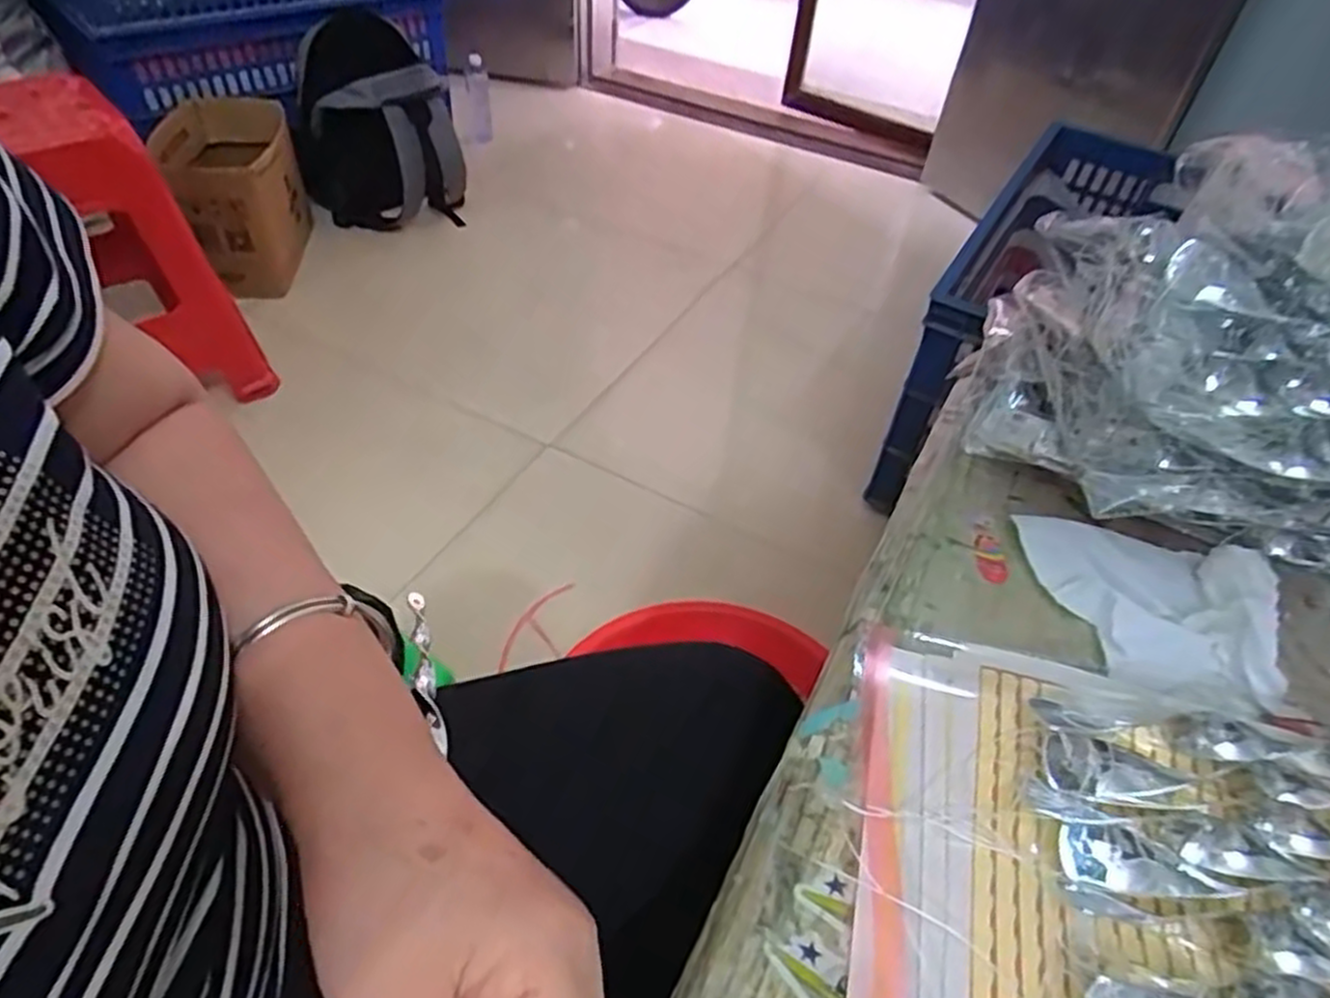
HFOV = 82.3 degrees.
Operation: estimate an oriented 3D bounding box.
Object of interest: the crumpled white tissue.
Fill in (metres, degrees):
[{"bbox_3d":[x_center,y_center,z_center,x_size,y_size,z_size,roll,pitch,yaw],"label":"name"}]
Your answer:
[{"bbox_3d":[0.266,0.047,0.397,0.110,0.031,0.131,-6,47,-10],"label":"crumpled white tissue"}]

